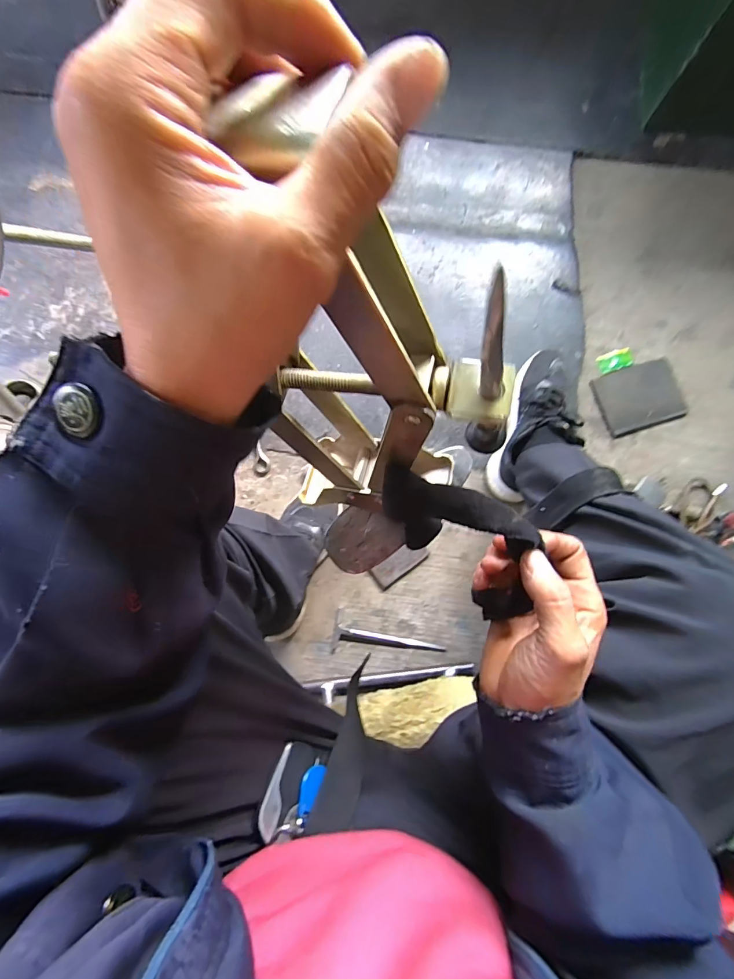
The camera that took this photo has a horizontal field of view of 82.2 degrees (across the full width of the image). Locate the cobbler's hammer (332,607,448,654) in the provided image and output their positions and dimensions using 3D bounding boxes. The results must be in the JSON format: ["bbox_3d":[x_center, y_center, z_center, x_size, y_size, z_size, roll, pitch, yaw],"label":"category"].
[{"bbox_3d":[0.037,0.256,0.712,0.188,0.010,0.066,11,84,0],"label":"cobbler's hammer"}]

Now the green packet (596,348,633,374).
[{"bbox_3d":[0.456,-0.237,0.767,0.066,0.007,0.037,-18,85,-3],"label":"green packet"}]

